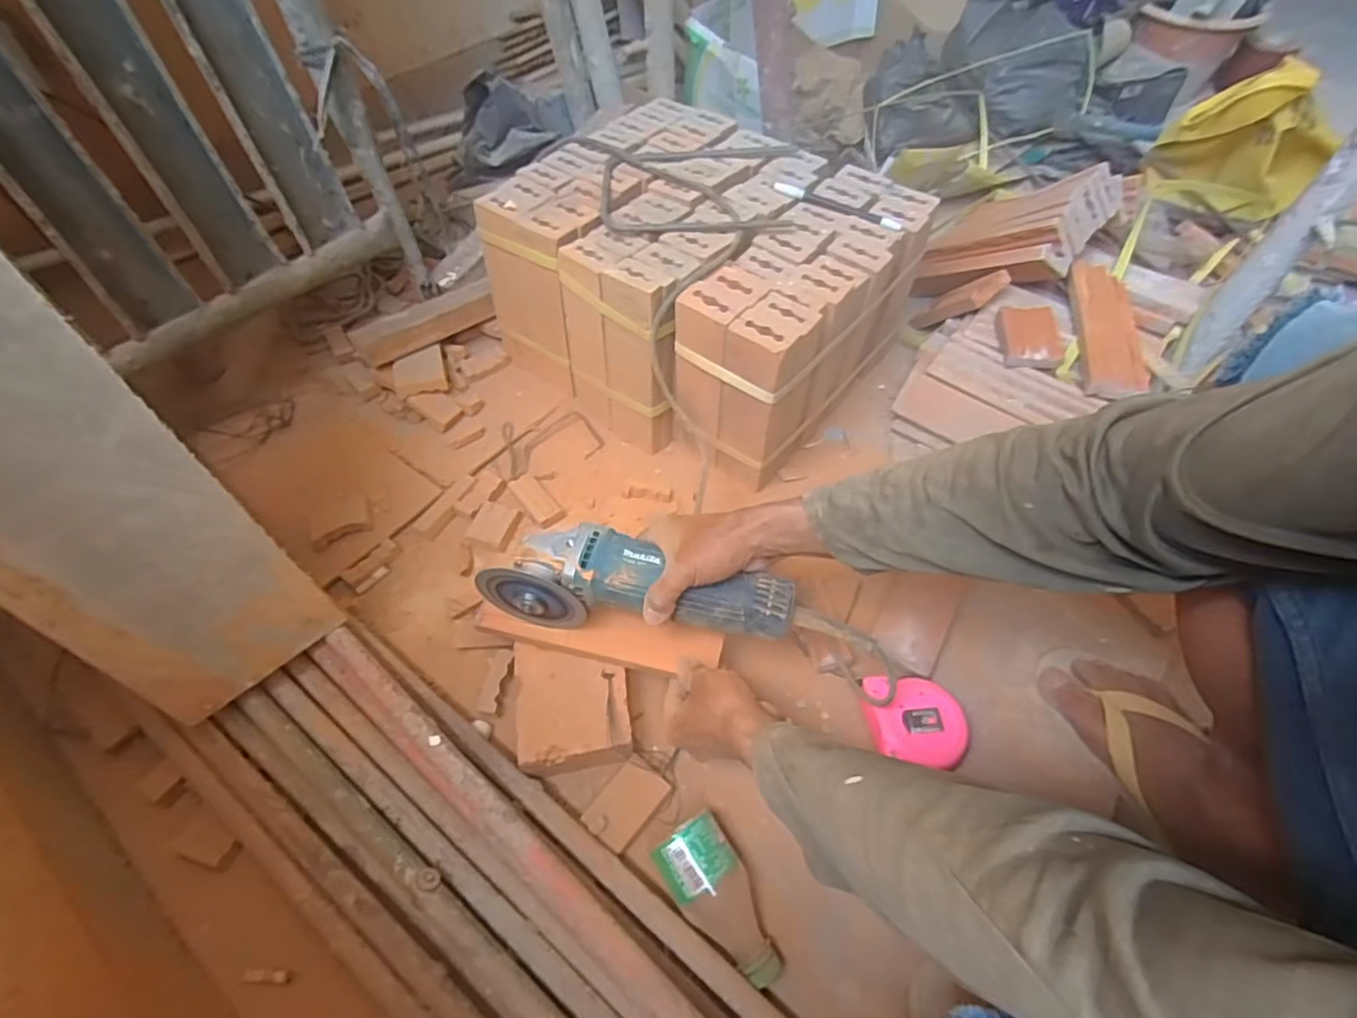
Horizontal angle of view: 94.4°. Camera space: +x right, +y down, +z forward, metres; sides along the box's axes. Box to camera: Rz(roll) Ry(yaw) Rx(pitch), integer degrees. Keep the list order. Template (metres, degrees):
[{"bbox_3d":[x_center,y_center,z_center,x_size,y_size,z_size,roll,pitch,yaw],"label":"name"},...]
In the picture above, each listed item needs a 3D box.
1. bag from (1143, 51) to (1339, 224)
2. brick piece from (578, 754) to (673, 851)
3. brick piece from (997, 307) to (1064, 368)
[{"bbox_3d":[0.819,-0.527,0.911,0.204,0.217,0.138,30,60,19],"label":"bag"},{"bbox_3d":[-0.046,0.262,0.558,0.045,0.025,0.069,33,61,21],"label":"brick piece"},{"bbox_3d":[0.430,-0.210,0.773,0.066,0.023,0.077,-1,76,14],"label":"brick piece"}]

